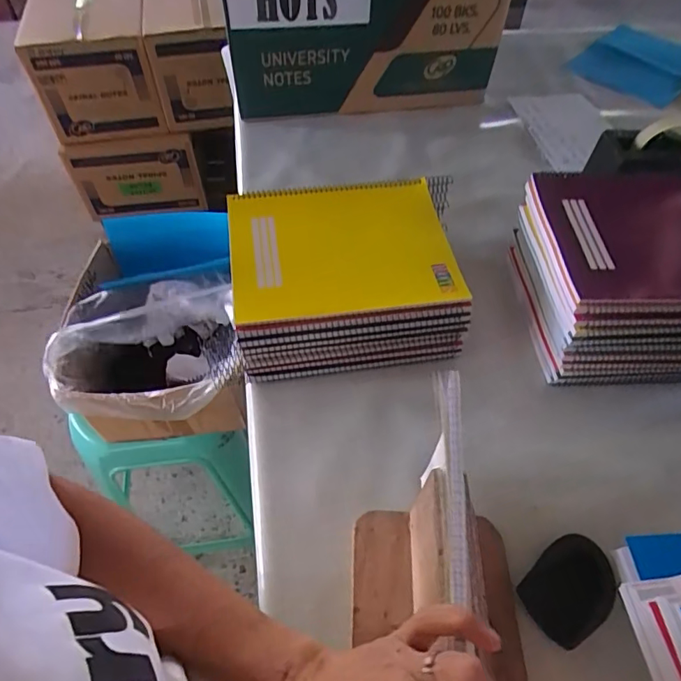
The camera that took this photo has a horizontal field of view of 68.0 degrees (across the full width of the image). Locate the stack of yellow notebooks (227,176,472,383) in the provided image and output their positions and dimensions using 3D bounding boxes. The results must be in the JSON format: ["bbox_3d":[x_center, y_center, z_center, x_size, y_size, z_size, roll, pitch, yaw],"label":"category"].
[{"bbox_3d":[0.007,-0.078,0.602,0.261,0.102,0.207,-6,54,-6],"label":"stack of yellow notebooks"}]

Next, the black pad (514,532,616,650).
[{"bbox_3d":[0.200,0.213,0.437,0.087,0.019,0.061,-35,62,-24],"label":"black pad"}]

